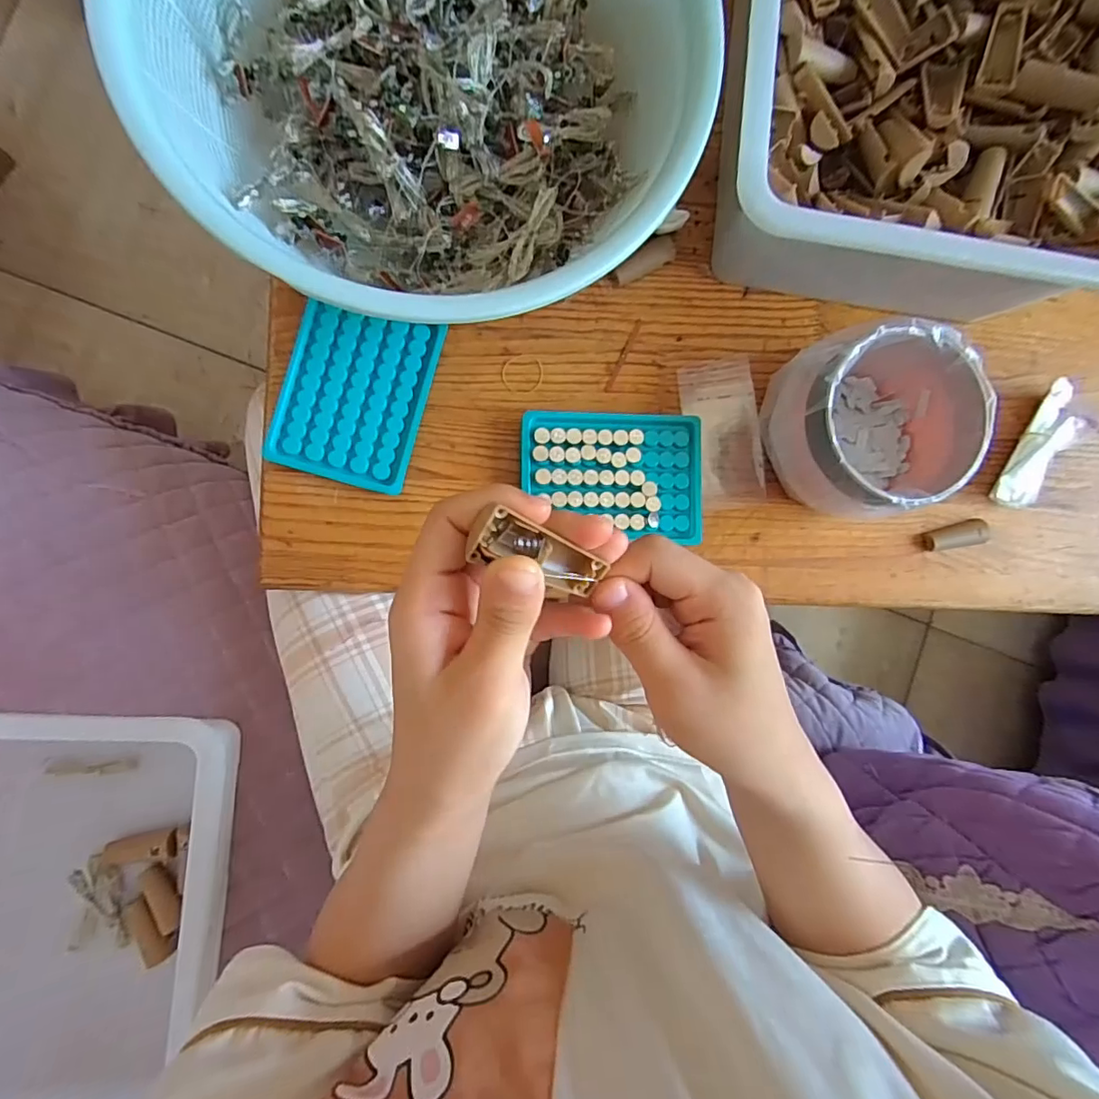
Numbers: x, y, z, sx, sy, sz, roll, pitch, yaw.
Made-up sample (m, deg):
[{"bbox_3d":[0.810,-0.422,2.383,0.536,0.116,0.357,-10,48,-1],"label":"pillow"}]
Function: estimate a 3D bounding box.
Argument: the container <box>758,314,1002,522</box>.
[{"bbox_3d":[0.224,-0.086,0.392,0.121,0.085,0.114,0,89,-7],"label":"container"}]

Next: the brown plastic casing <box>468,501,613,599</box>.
[{"bbox_3d":[-0.004,0.003,0.186,0.050,0.013,0.018,29,85,-36],"label":"brown plastic casing"}]

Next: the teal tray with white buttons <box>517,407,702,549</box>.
[{"bbox_3d":[0.046,-0.055,0.405,0.131,0.022,0.090,1,89,-7],"label":"teal tray with white buttons"}]

